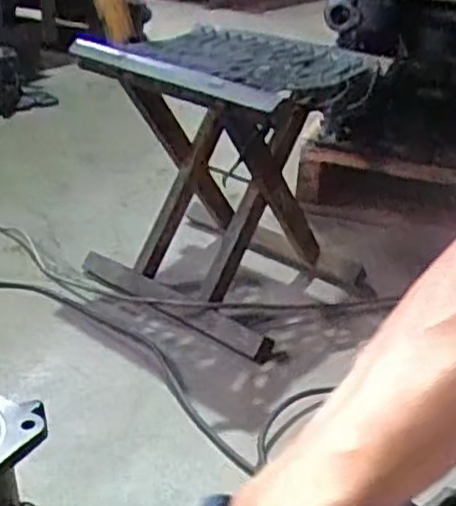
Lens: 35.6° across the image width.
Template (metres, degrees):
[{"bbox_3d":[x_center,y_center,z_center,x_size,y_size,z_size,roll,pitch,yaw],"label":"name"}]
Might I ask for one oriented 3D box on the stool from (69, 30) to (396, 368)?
[{"bbox_3d":[-0.003,-0.104,0.927,0.315,0.320,0.252,26,35,35],"label":"stool"}]

